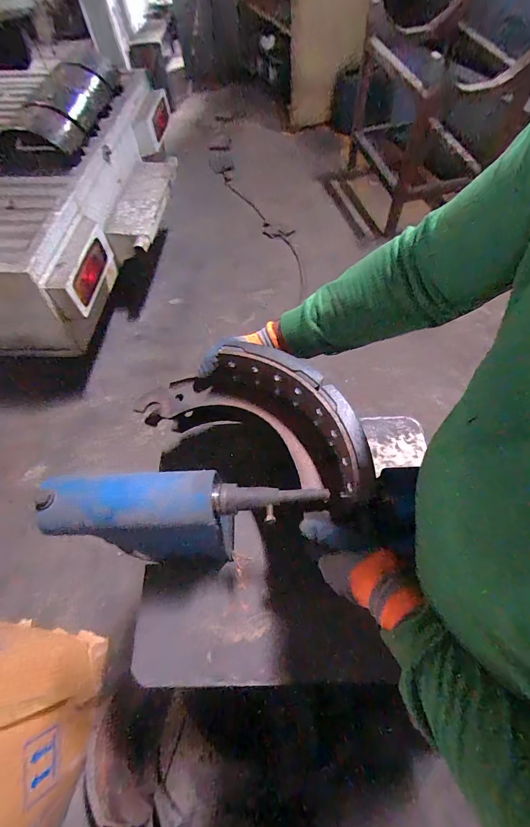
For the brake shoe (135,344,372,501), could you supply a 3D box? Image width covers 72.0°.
[{"bbox_3d":[-0.015,-0.008,0.509,0.352,0.105,0.129,22,62,23],"label":"brake shoe"}]

